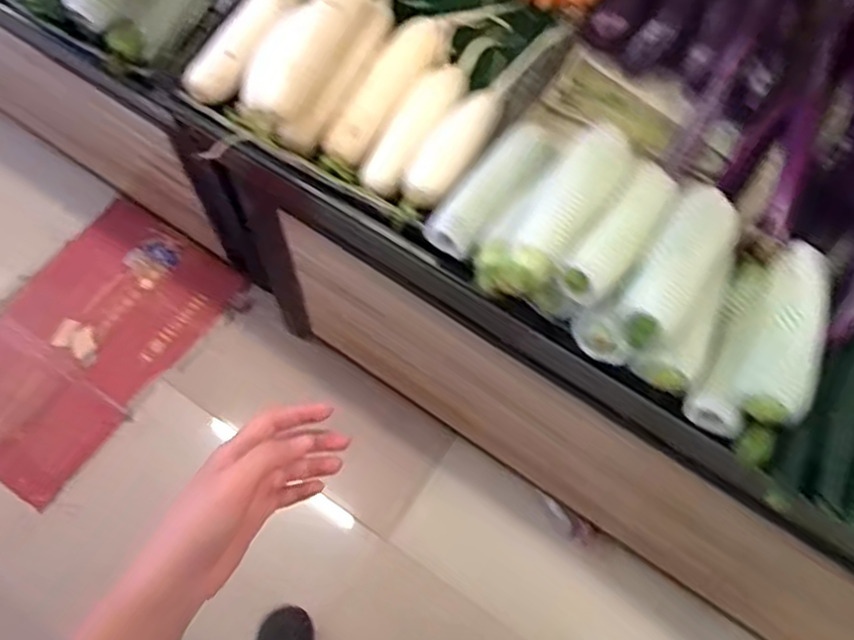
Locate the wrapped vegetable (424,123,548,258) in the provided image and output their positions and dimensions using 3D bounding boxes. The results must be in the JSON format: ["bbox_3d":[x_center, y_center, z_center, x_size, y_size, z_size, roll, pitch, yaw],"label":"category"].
[{"bbox_3d":[0.077,-0.160,0.818,0.062,0.044,0.205,34,68,13],"label":"wrapped vegetable"}]

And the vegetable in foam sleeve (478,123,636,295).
[{"bbox_3d":[0.139,-0.122,0.762,0.093,0.063,0.235,36,69,14],"label":"vegetable in foam sleeve"}]

